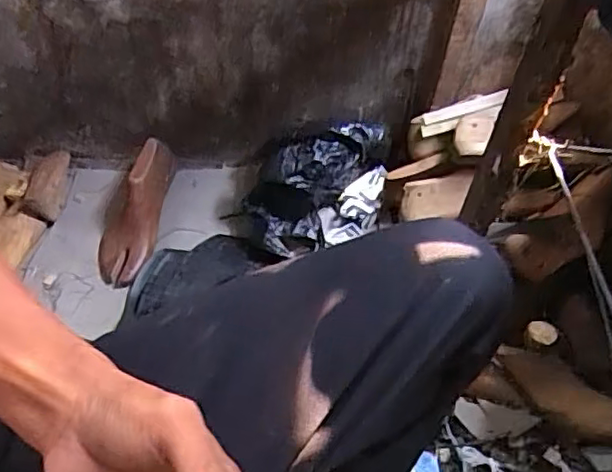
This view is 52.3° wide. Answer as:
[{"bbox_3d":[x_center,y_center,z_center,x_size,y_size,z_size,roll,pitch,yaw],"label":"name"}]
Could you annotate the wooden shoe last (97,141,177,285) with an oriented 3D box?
[{"bbox_3d":[-0.264,-0.039,0.946,0.090,0.066,0.230,15,81,9],"label":"wooden shoe last"}]

